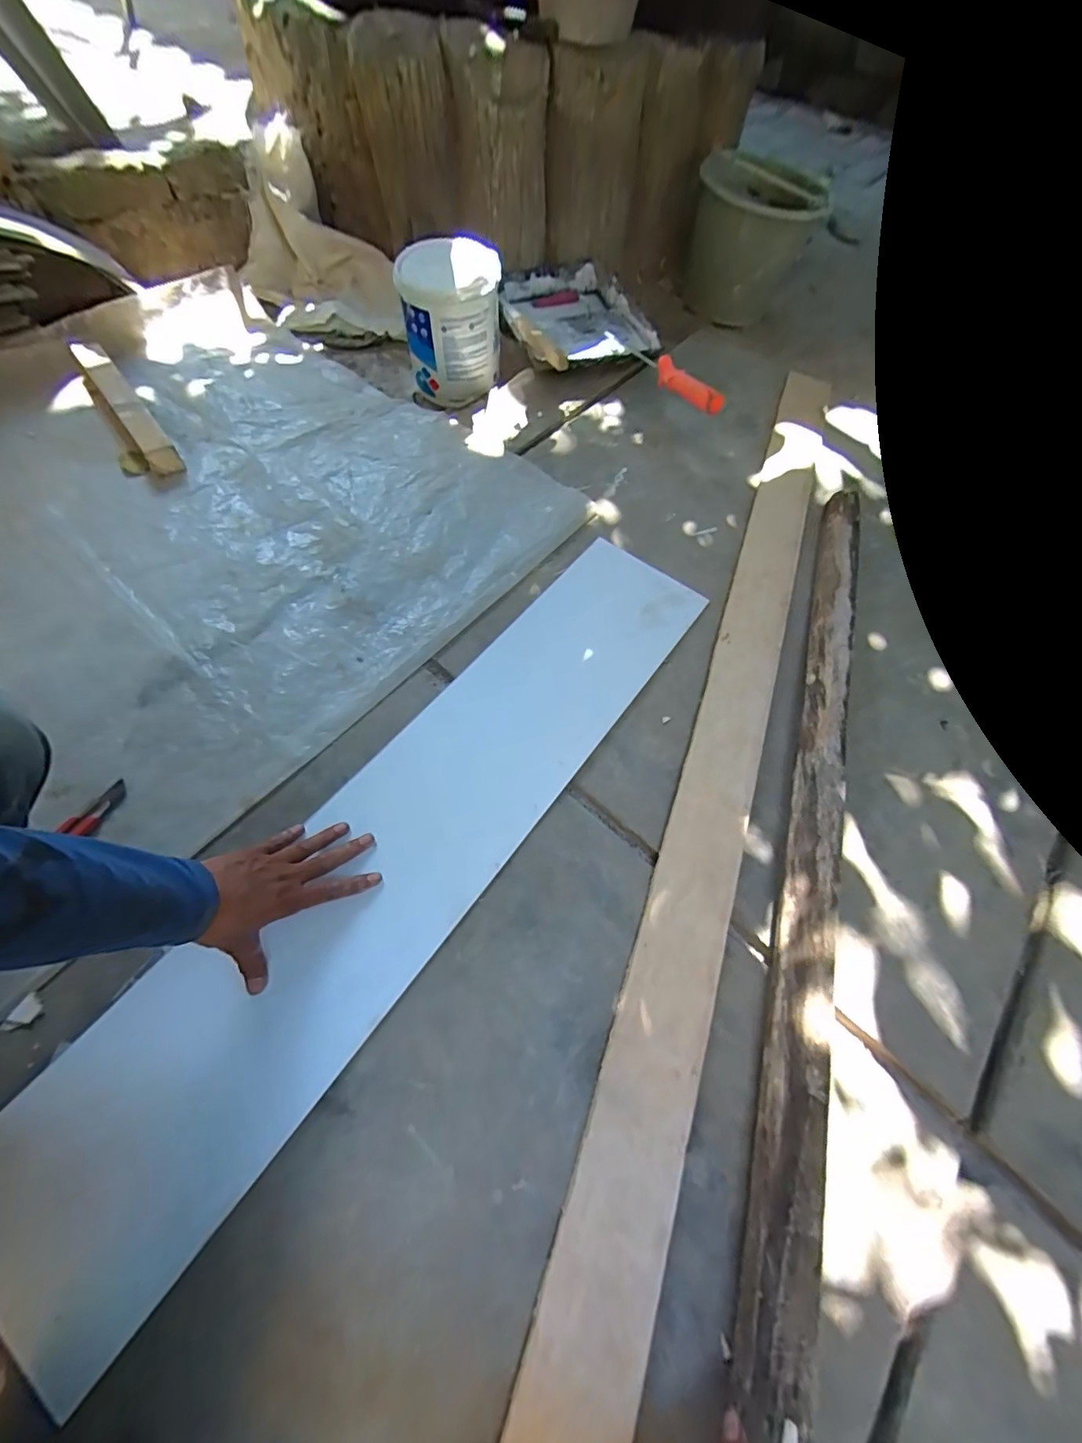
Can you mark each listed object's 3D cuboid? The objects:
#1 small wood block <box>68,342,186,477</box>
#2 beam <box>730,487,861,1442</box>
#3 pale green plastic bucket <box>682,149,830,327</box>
[{"bbox_3d":[-0.685,-0.518,0.828,0.056,0.060,0.323,-34,69,-19],"label":"small wood block"},{"bbox_3d":[0.286,0.187,0.542,0.047,0.061,1.277,18,63,6],"label":"beam"},{"bbox_3d":[0.468,-1.088,1.134,0.260,0.220,0.282,2,62,-3],"label":"pale green plastic bucket"}]

